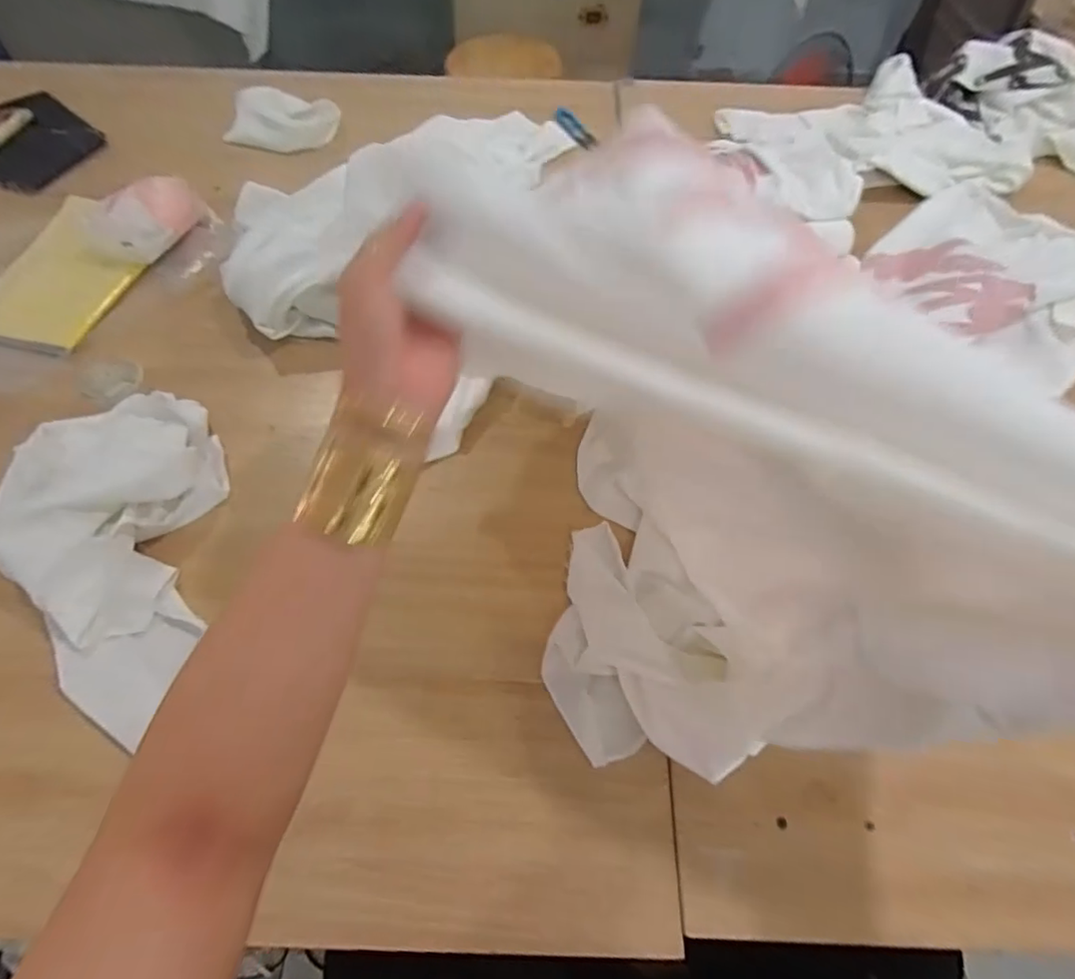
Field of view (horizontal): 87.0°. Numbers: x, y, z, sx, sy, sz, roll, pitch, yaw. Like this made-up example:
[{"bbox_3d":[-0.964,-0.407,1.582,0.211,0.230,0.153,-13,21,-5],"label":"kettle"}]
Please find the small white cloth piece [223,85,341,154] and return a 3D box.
[{"bbox_3d":[-0.389,-0.569,0.872,0.155,0.033,0.113,8,61,4],"label":"small white cloth piece"}]

